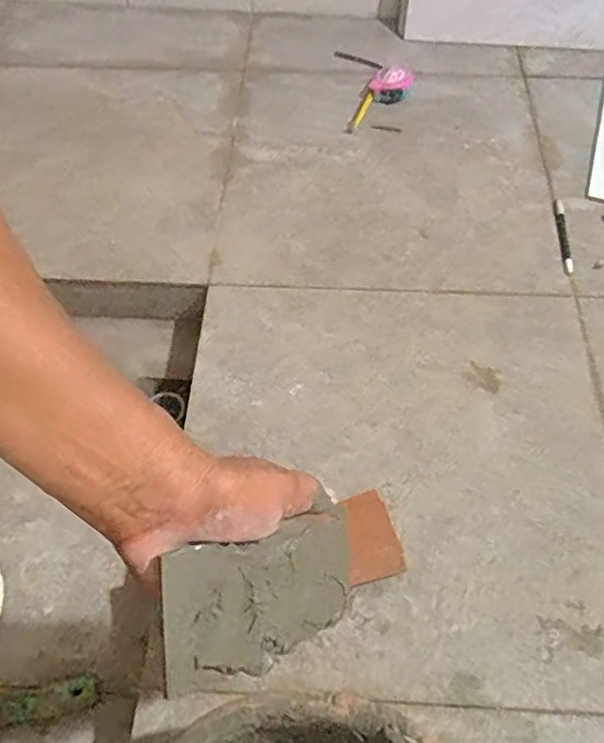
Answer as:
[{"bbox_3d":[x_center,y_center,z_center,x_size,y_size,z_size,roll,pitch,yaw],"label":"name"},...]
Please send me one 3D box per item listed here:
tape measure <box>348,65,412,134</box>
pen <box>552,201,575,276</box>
[{"bbox_3d":[0.126,-0.421,0.958,0.068,0.036,0.143,19,63,12],"label":"tape measure"},{"bbox_3d":[0.354,-0.183,0.842,0.013,0.008,0.123,2,61,3],"label":"pen"}]

